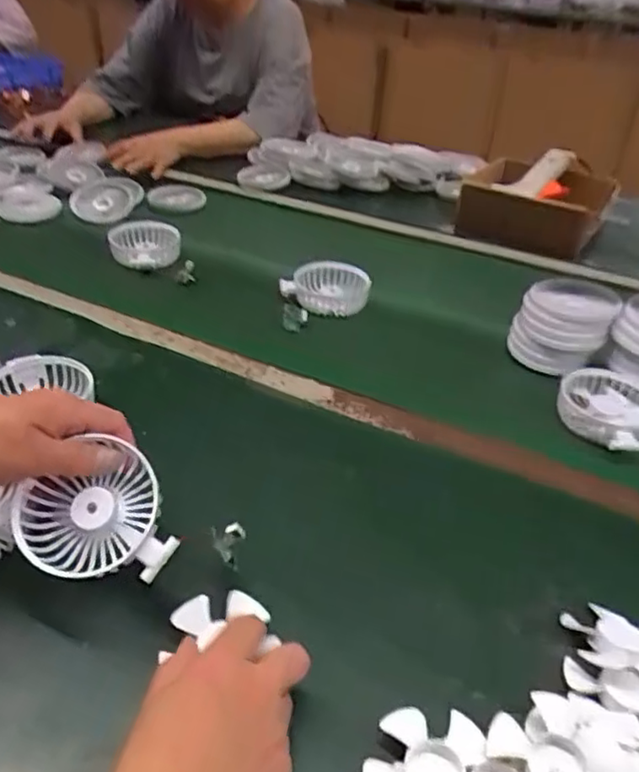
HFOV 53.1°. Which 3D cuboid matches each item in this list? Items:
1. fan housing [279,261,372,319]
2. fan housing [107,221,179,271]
[{"bbox_3d":[0.009,-0.123,0.793,0.107,0.045,0.077,11,35,9],"label":"fan housing"},{"bbox_3d":[-0.235,-0.192,0.862,0.092,0.027,0.108,-5,36,-14],"label":"fan housing"}]

